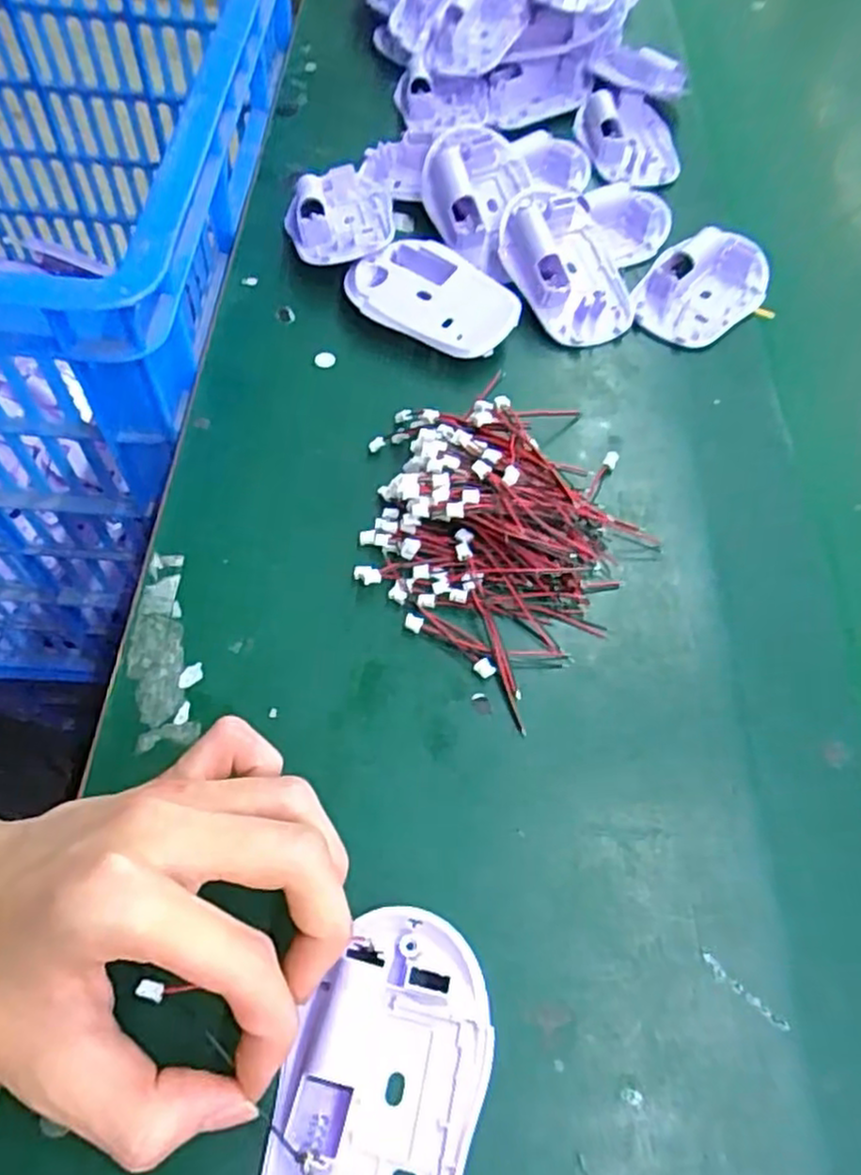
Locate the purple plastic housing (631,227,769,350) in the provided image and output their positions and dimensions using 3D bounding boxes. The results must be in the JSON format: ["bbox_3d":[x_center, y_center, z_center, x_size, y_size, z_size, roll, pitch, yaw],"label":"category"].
[{"bbox_3d":[0.156,-0.173,0.410,0.091,0.020,0.056,-38,70,-22],"label":"purple plastic housing"}]

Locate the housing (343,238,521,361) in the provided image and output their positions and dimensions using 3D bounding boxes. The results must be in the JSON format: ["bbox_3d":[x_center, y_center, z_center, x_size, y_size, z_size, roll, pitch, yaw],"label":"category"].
[{"bbox_3d":[0.001,-0.157,0.392,0.093,0.019,0.059,27,62,11],"label":"housing"}]

